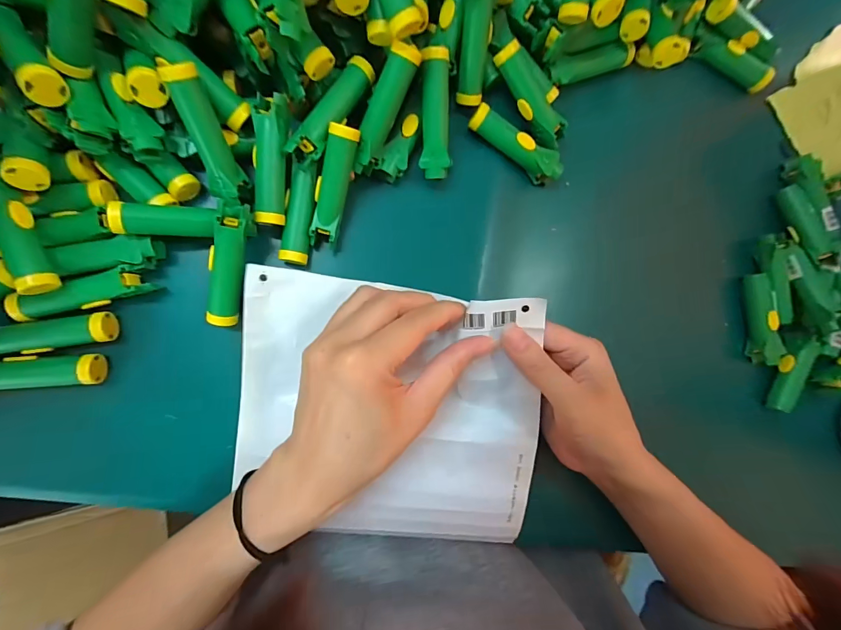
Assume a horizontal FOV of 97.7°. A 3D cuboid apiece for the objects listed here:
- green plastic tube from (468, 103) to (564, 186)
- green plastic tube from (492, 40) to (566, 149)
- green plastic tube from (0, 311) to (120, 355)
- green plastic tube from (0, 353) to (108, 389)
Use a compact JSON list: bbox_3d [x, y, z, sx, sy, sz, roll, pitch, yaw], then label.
[{"bbox_3d":[0.074,-0.130,0.284,0.079,0.021,0.019,28,85,-8],"label":"green plastic tube"},{"bbox_3d":[0.085,-0.166,0.279,0.023,0.017,0.077,-44,112,-7],"label":"green plastic tube"},{"bbox_3d":[-0.239,0.013,0.233,0.074,0.018,0.019,-10,91,-9],"label":"green plastic tube"},{"bbox_3d":[-0.246,0.036,0.232,0.075,0.018,0.019,-2,89,-9],"label":"green plastic tube"}]

